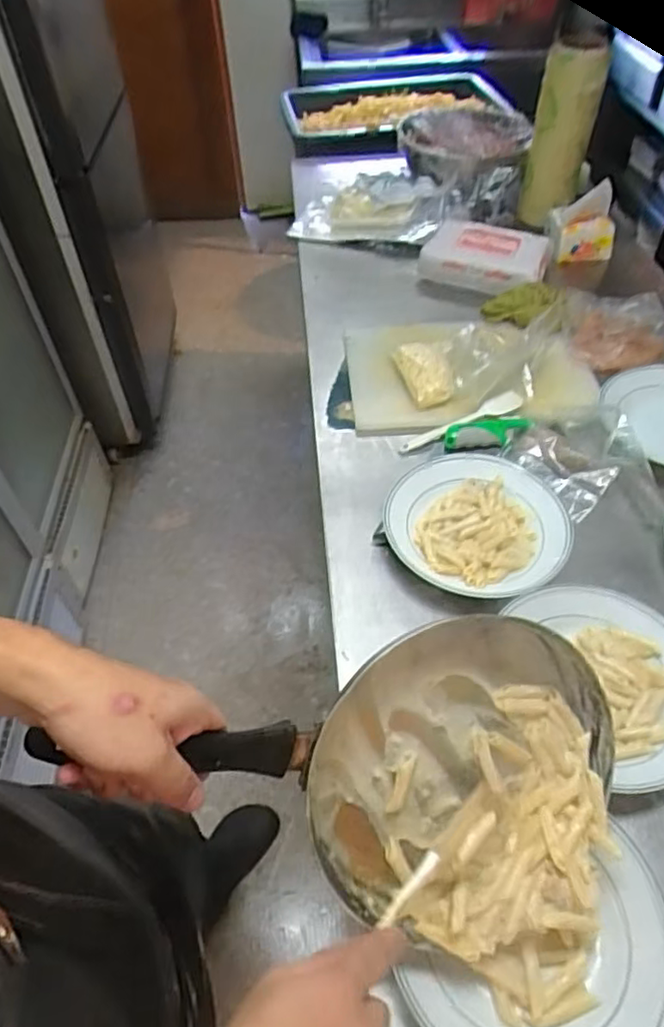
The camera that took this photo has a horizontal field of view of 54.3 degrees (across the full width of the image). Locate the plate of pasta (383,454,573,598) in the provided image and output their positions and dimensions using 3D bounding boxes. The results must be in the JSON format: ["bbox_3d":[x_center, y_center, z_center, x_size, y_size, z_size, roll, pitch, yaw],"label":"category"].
[{"bbox_3d":[0.183,0.005,0.814,0.218,0.034,0.222,-1,42,1],"label":"plate of pasta"}]

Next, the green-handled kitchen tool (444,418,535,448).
[{"bbox_3d":[0.226,-0.118,0.929,0.131,0.017,0.048,-14,44,-13],"label":"green-handled kitchen tool"}]

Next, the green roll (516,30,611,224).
[{"bbox_3d":[0.441,-0.733,1.250,0.107,0.307,0.095,11,44,14],"label":"green roll"}]

